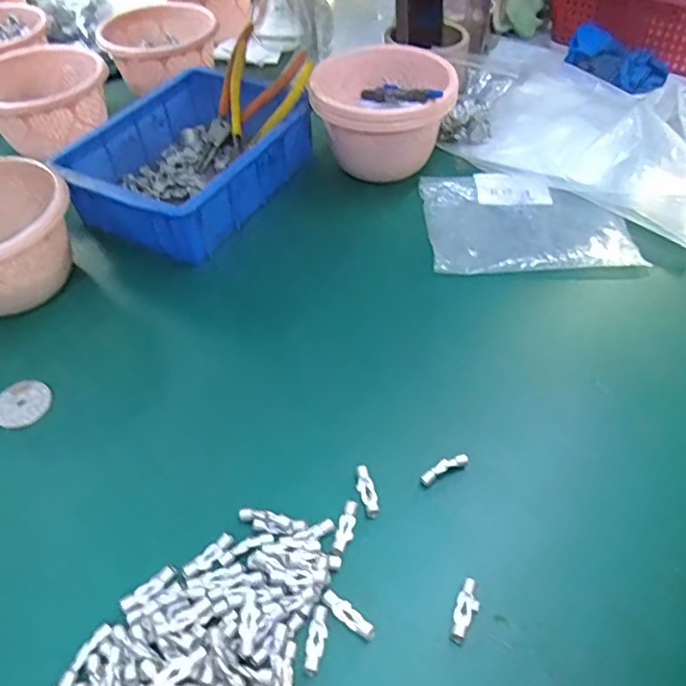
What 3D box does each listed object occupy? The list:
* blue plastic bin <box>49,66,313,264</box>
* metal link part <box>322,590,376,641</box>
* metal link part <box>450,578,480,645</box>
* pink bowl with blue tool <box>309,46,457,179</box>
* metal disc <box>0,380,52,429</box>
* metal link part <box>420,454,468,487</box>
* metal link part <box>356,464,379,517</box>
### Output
[{"bbox_3d":[-0.159,-0.195,0.595,0.177,0.080,0.247,23,55,20],"label":"blue plastic bin"},{"bbox_3d":[0.004,0.160,0.325,0.035,0.004,0.010,29,57,23],"label":"metal link part"},{"bbox_3d":[0.072,0.158,0.325,0.013,0.005,0.036,25,55,21],"label":"metal link part"},{"bbox_3d":[0.047,-0.251,0.603,0.137,0.098,0.140,-1,50,1],"label":"pink bowl with blue tool"},{"bbox_3d":[-0.252,0.048,0.433,0.043,0.004,0.041,-1,50,1],"label":"metal disc"},{"bbox_3d":[0.070,0.087,0.385,0.037,0.009,0.009,-25,54,-18],"label":"metal link part"},{"bbox_3d":[0.016,0.101,0.376,0.011,0.005,0.036,-8,50,-5],"label":"metal link part"}]

